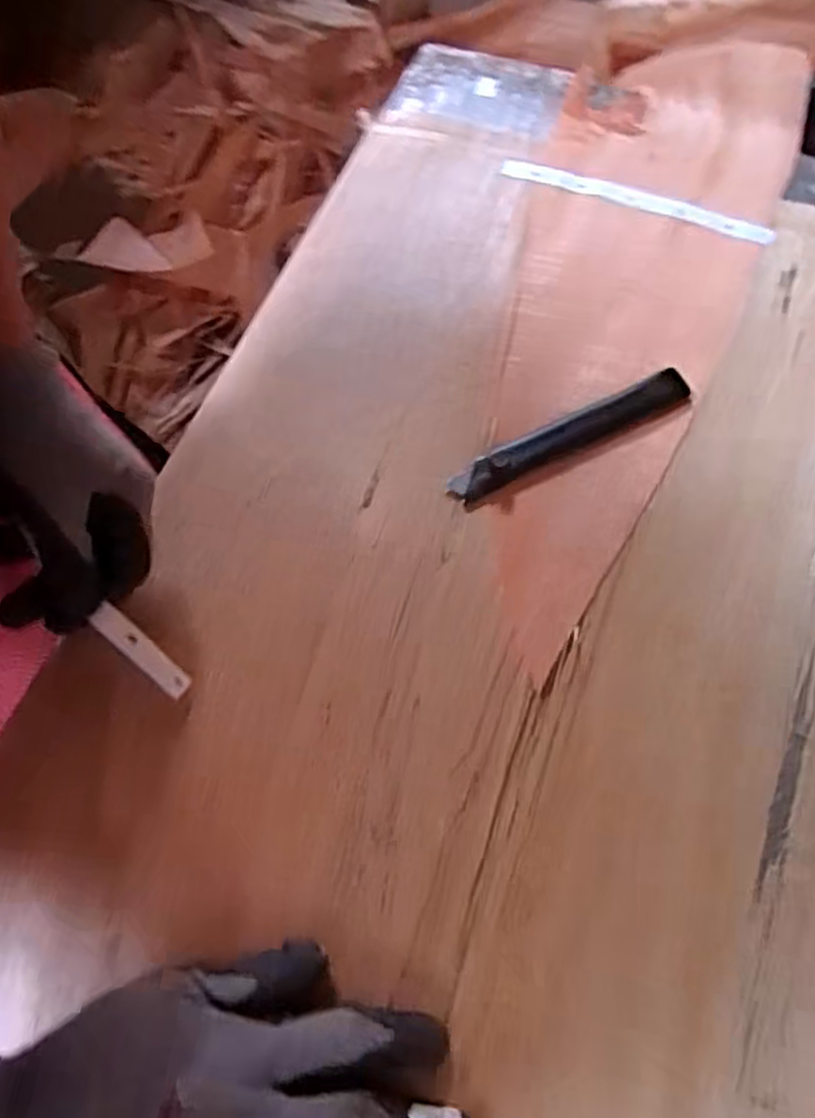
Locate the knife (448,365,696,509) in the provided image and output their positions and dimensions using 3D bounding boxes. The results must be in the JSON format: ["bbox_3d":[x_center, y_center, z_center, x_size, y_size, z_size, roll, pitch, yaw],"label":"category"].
[{"bbox_3d":[0.093,-0.071,0.427,0.151,0.007,0.021,-27,71,-7],"label":"knife"}]

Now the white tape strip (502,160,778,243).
[{"bbox_3d":[0.149,-0.236,0.488,0.179,0.004,0.014,21,72,10],"label":"white tape strip"}]

